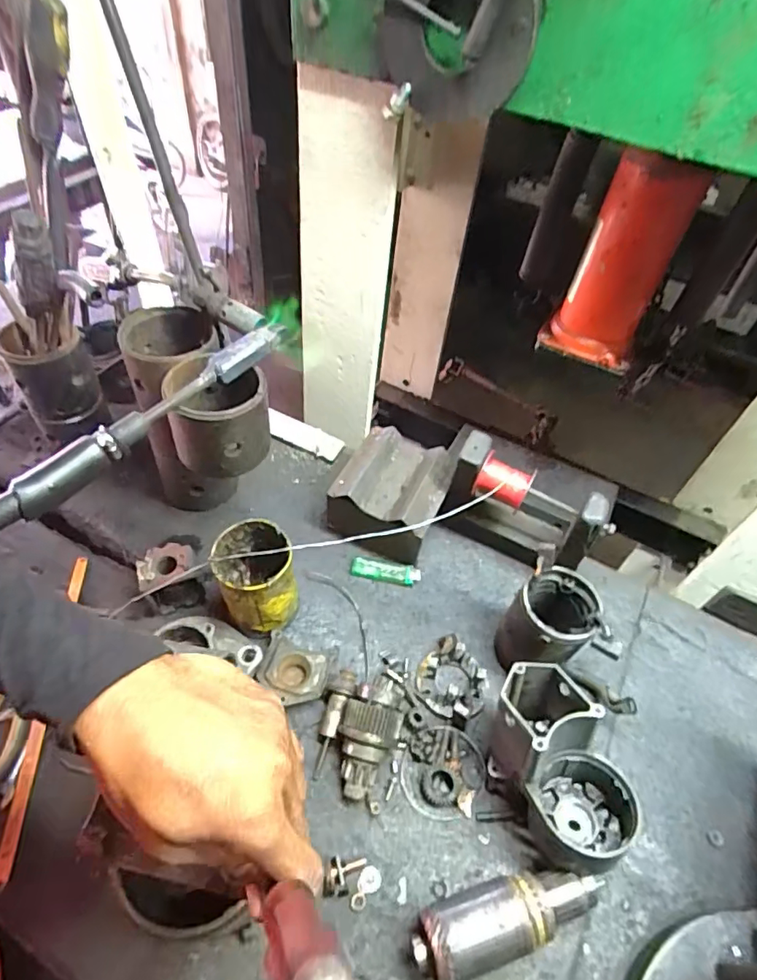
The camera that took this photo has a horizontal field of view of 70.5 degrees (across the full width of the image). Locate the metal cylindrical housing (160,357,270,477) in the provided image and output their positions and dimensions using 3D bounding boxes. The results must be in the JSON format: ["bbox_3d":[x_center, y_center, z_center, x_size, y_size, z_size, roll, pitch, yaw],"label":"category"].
[{"bbox_3d":[-0.146,-0.071,0.498,0.085,0.079,0.093,-9,52,-13],"label":"metal cylindrical housing"}]

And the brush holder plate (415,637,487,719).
[{"bbox_3d":[0.075,0.187,0.536,0.069,0.037,0.072,3,50,-4],"label":"brush holder plate"}]

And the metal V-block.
[{"bbox_3d":[0.014,0.012,0.636,0.123,0.097,0.127,23,52,13],"label":"metal V-block"}]

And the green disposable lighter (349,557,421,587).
[{"bbox_3d":[0.008,0.095,0.624,0.081,0.014,0.021,10,50,3],"label":"green disposable lighter"}]

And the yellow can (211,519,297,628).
[{"bbox_3d":[-0.122,0.092,0.540,0.071,0.115,0.076,3,50,-4],"label":"yellow can"}]

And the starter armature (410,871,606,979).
[{"bbox_3d":[0.101,0.331,0.412,0.157,0.049,0.052,-8,51,-12],"label":"starter armature"}]

